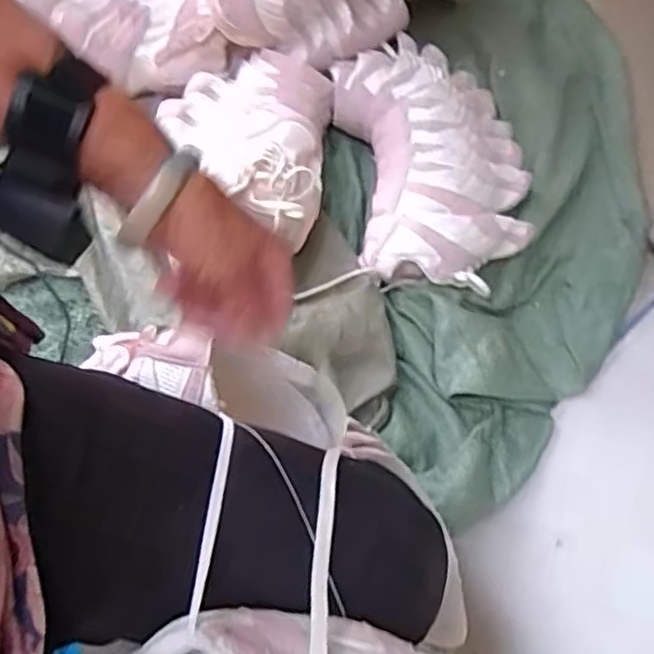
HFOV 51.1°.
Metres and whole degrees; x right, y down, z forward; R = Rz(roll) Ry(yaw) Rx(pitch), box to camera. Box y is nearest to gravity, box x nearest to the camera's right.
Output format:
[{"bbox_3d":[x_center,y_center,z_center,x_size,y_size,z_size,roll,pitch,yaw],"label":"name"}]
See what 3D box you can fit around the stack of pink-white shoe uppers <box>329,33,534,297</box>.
[{"bbox_3d":[0.141,-0.235,0.932,0.236,0.097,0.428,-5,60,-5],"label":"stack of pink-white shoe uppers"}]

